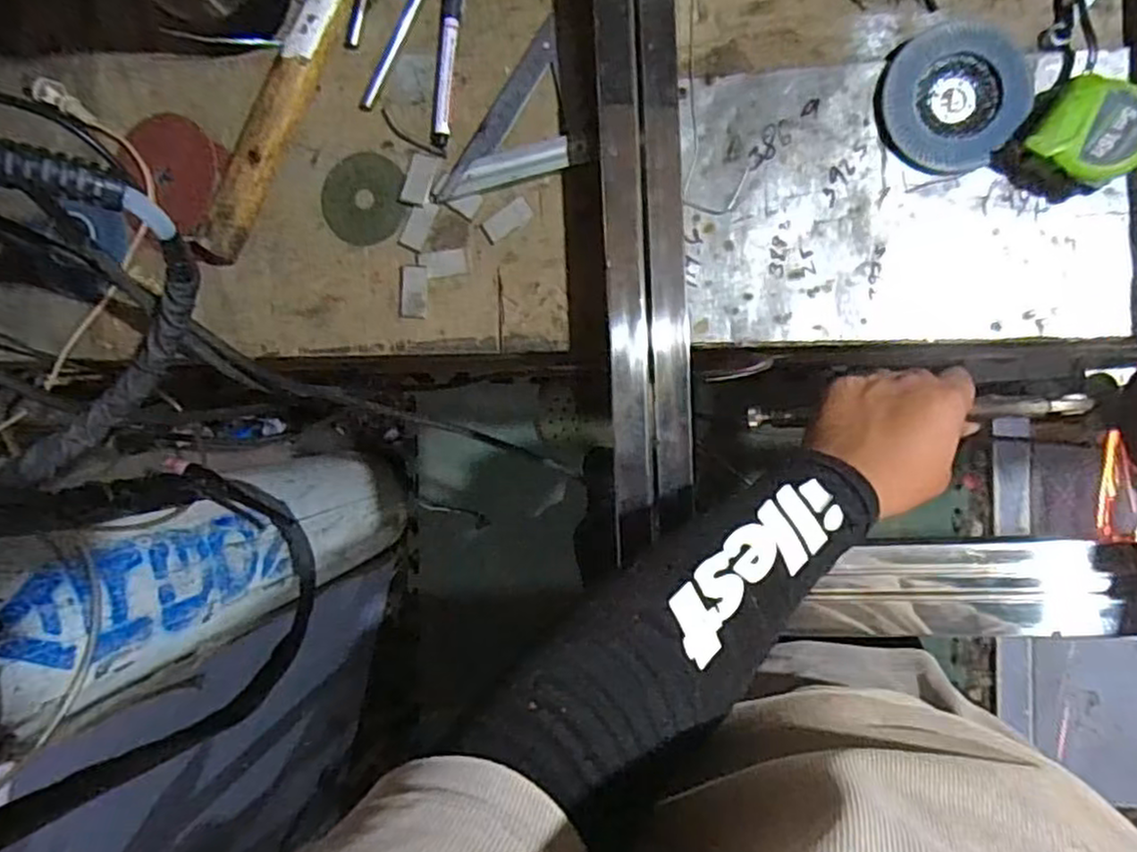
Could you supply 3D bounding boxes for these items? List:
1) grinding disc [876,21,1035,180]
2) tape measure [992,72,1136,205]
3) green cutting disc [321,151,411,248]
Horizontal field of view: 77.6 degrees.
[{"bbox_3d":[0.261,-0.222,0.479,0.096,0.014,0.093,1,94,7],"label":"grinding disc"},{"bbox_3d":[0.336,-0.189,0.466,0.066,0.036,0.068,37,98,4],"label":"tape measure"},{"bbox_3d":[-0.159,-0.177,0.553,0.073,0.006,0.068,0,90,9],"label":"green cutting disc"}]

